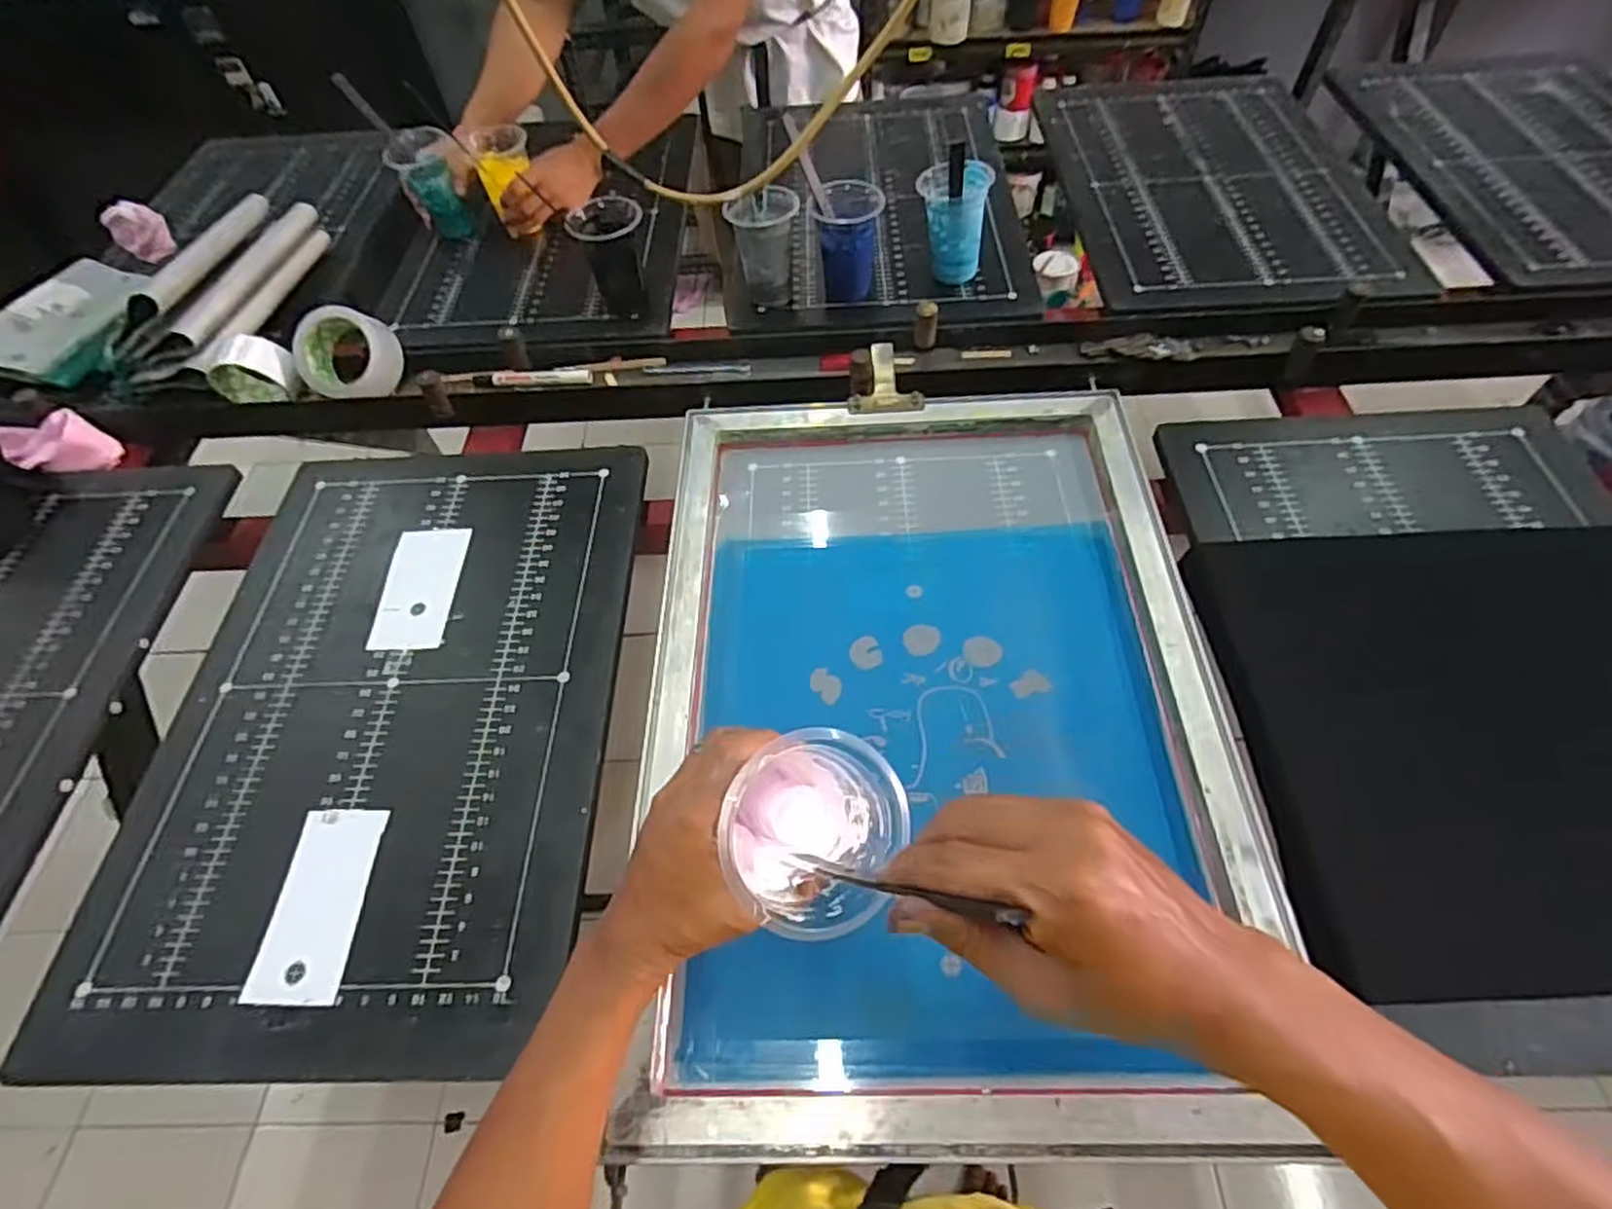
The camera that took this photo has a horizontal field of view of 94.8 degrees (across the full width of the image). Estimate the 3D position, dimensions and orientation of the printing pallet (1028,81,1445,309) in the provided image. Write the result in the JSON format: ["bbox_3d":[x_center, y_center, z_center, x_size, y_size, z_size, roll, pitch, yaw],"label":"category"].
[{"bbox_3d":[0.580,-0.610,1.056,0.408,0.034,0.630,-1,55,3],"label":"printing pallet"}]

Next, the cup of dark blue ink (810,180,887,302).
[{"bbox_3d":[0.052,-0.447,0.907,0.078,0.122,0.076,3,58,6],"label":"cup of dark blue ink"}]

